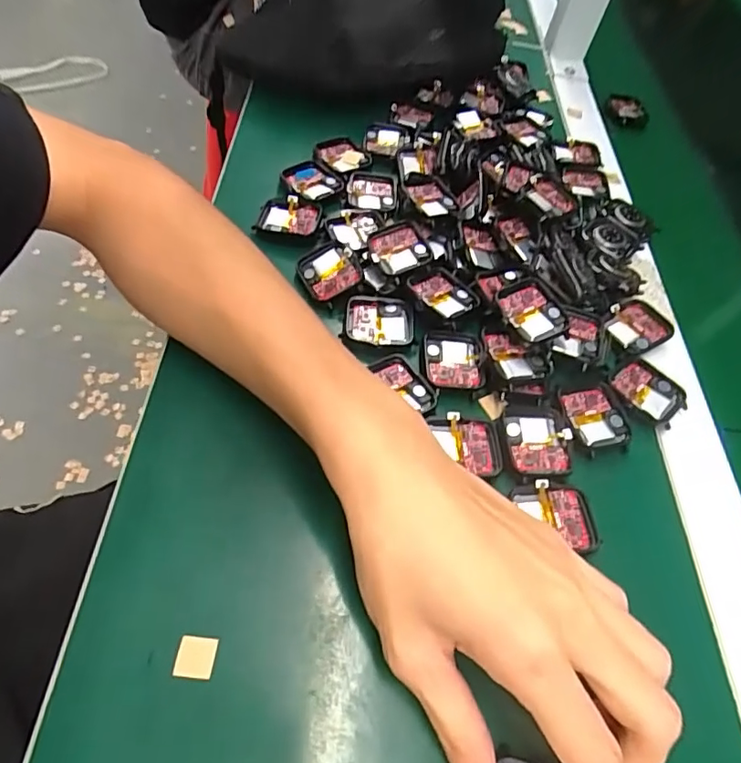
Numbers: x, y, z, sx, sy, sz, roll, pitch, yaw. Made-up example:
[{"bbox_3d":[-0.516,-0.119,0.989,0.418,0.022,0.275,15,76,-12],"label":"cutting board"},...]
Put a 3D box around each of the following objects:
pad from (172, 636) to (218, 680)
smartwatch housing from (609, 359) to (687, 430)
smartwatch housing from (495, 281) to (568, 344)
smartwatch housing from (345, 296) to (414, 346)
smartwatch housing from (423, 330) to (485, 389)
[{"bbox_3d":[-0.075,0.118,0.227,0.016,0.004,0.016,8,56,-5],"label":"pad"},{"bbox_3d":[0.173,0.005,0.328,0.040,0.006,0.042,-34,68,-27],"label":"smartwatch housing"},{"bbox_3d":[0.099,-0.043,0.331,0.036,0.014,0.041,-16,59,-14],"label":"smartwatch housing"},{"bbox_3d":[0.006,-0.038,0.334,0.042,0.010,0.036,9,56,-4],"label":"smartwatch housing"},{"bbox_3d":[0.051,-0.013,0.322,0.035,0.008,0.038,3,56,-7],"label":"smartwatch housing"}]

